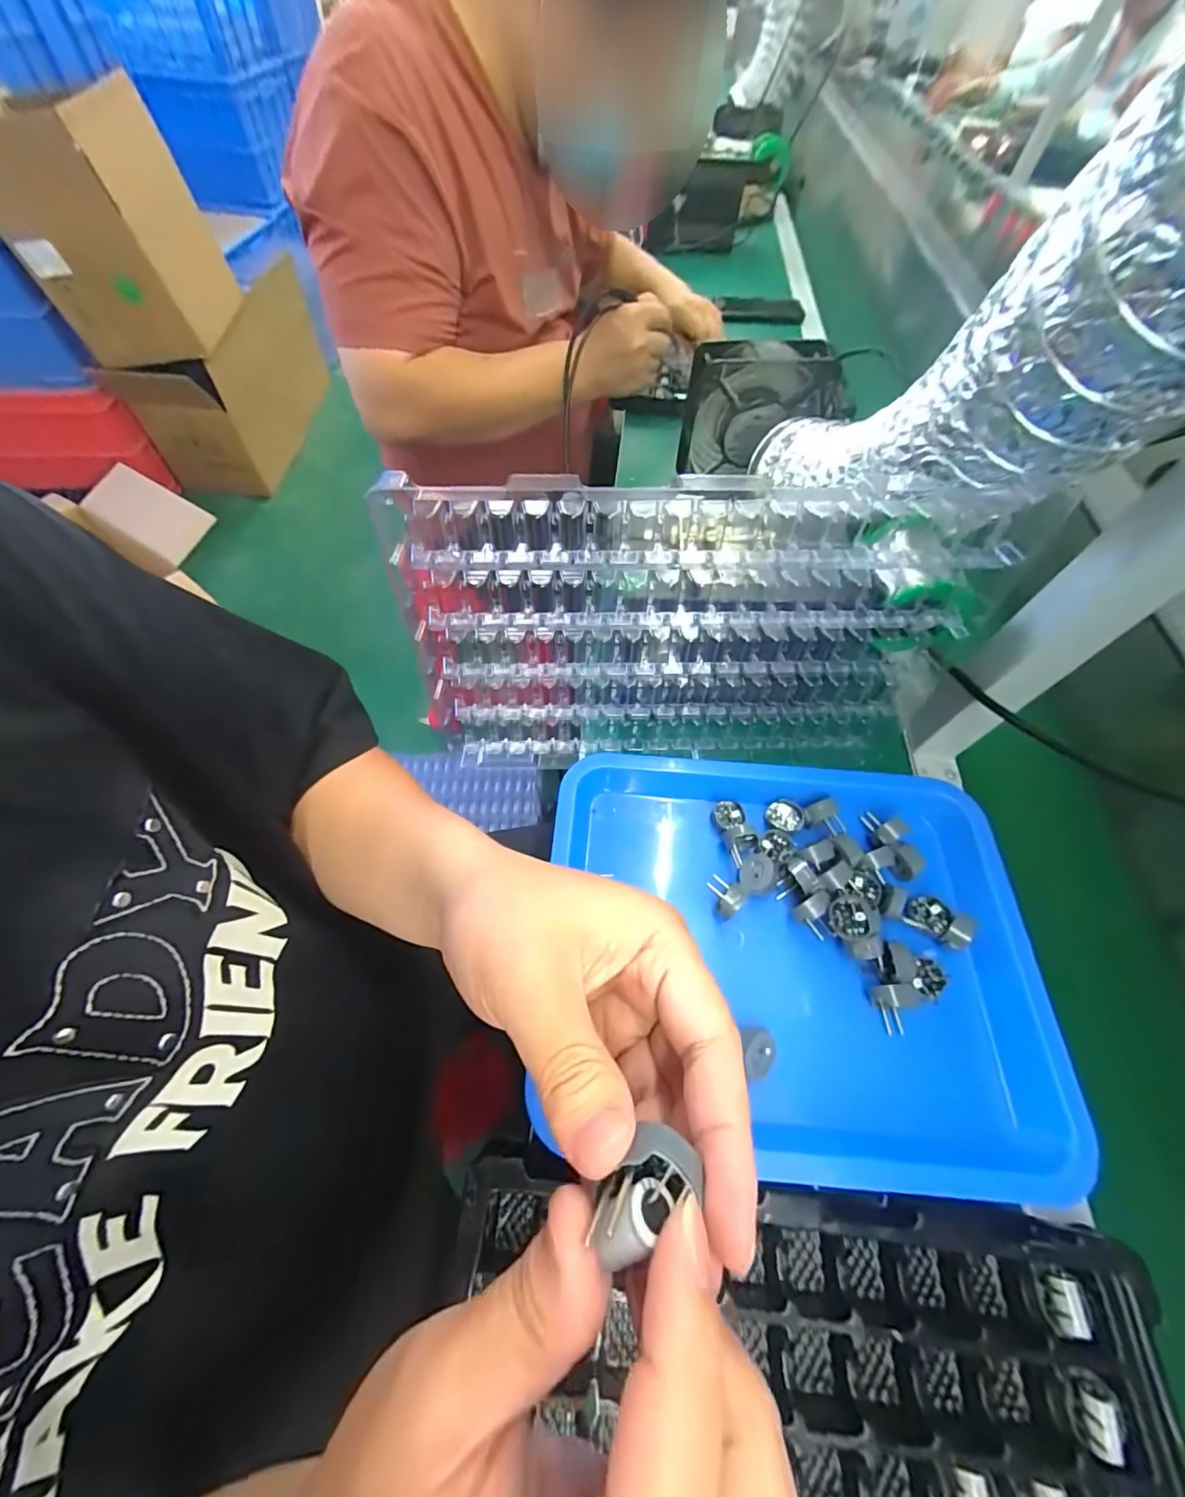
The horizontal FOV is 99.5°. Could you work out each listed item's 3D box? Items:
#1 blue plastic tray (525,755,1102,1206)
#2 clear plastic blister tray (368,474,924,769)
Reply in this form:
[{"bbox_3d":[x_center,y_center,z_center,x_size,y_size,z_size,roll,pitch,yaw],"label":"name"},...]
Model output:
[{"bbox_3d":[0.136,0.137,0.361,0.340,0.052,0.263,5,59,0],"label":"blue plastic tray"},{"bbox_3d":[0.061,-0.075,0.364,0.363,0.234,0.041,0,51,-2],"label":"clear plastic blister tray"}]

